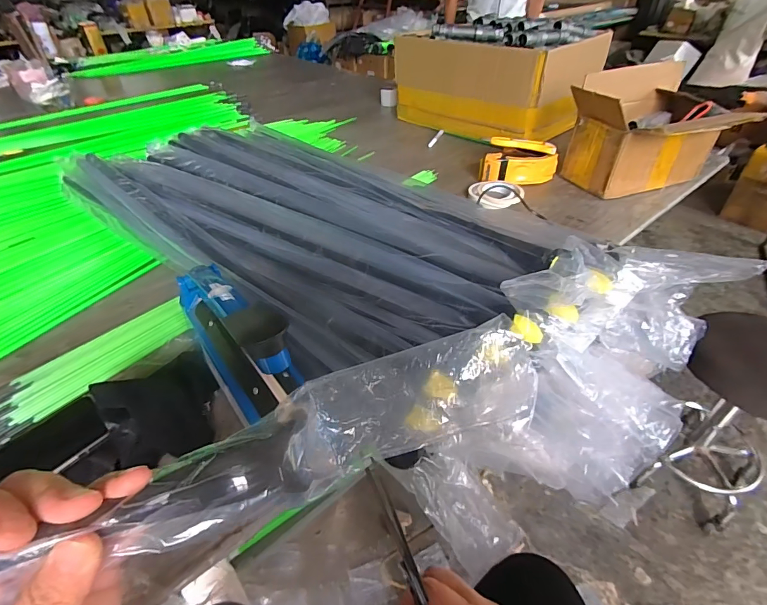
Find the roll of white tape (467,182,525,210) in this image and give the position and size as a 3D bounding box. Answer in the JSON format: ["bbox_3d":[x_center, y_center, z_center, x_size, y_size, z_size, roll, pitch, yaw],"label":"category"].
[{"bbox_3d":[0.238,-0.227,0.830,0.100,0.027,0.086,-10,41,-9],"label":"roll of white tape"}]

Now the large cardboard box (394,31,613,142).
[{"bbox_3d":[0.322,-0.634,1.159,0.314,0.230,0.499,-32,49,-30],"label":"large cardboard box"}]

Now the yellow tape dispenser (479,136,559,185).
[{"bbox_3d":[0.303,-0.307,0.894,0.158,0.073,0.116,14,43,17],"label":"yellow tape dispenser"}]

